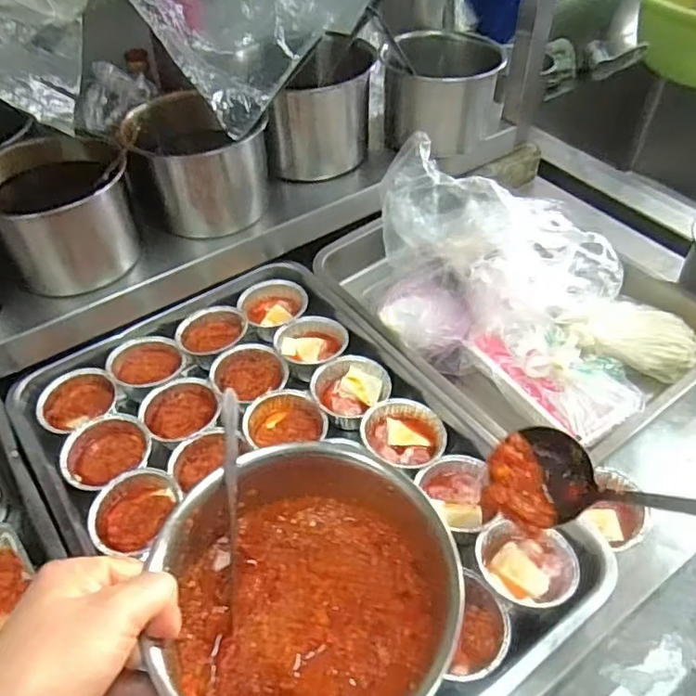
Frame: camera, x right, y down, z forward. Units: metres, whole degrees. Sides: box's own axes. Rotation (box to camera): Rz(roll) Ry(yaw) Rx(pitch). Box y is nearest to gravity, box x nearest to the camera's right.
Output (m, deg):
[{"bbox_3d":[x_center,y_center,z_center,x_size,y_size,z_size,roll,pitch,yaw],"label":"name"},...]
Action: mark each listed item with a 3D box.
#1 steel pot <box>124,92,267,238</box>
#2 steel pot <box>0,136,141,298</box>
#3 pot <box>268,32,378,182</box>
[{"bbox_3d":[-0.174,-0.208,0.692,0.119,0.126,0.128,-1,47,1],"label":"steel pot"},{"bbox_3d":[-0.297,-0.136,0.626,0.146,0.117,0.125,-19,50,-15],"label":"steel pot"},{"bbox_3d":[-0.030,-0.299,0.753,0.120,0.130,0.125,-1,47,1],"label":"pot"}]

